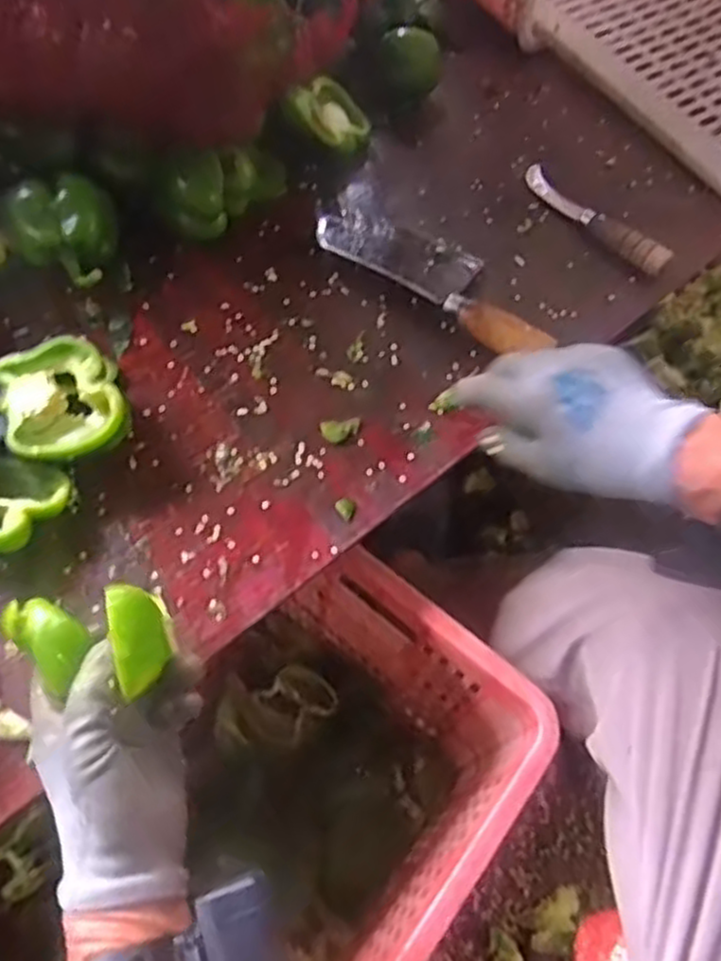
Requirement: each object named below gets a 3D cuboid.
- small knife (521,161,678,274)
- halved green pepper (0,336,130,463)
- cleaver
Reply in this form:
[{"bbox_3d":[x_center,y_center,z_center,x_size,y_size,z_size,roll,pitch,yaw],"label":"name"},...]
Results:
[{"bbox_3d":[0.217,-0.248,0.708,0.027,0.029,0.170,-33,70,-21],"label":"small knife"},{"bbox_3d":[-0.215,-0.047,0.537,0.092,0.058,0.086,3,61,-5],"label":"halved green pepper"},{"bbox_3d":[0.064,-0.194,0.664,0.251,0.029,0.081,41,65,15],"label":"cleaver"}]

